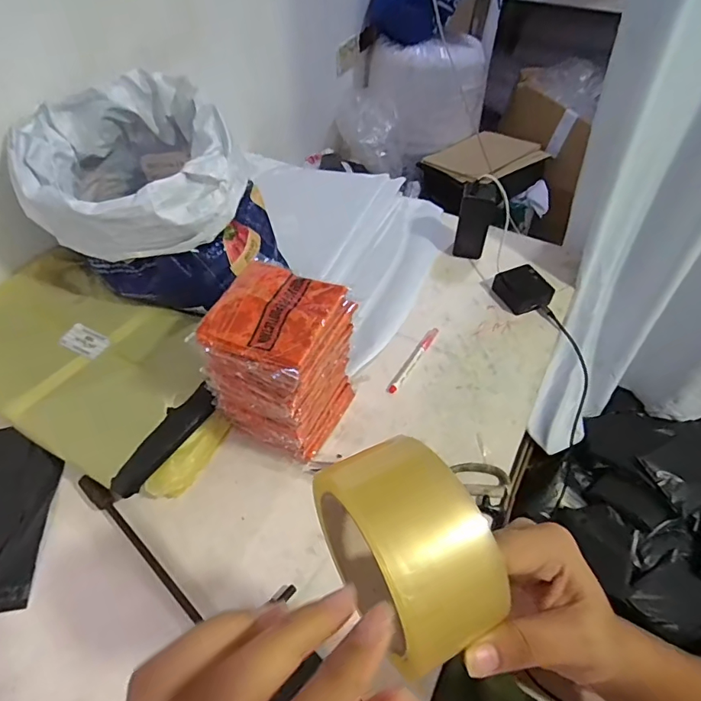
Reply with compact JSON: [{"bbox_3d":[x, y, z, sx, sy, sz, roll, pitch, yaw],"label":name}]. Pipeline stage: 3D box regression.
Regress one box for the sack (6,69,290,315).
[{"bbox_3d":[-0.303,-0.241,0.707,0.302,0.220,0.333,-26,56,-18],"label":"sack"}]

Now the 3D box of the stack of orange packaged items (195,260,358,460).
[{"bbox_3d":[-0.084,0.023,0.586,0.131,0.214,0.135,25,57,18],"label":"stack of orange packaged items"}]

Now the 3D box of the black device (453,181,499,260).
[{"bbox_3d":[0.223,-0.230,0.827,0.056,0.143,0.035,6,53,5],"label":"black device"}]

